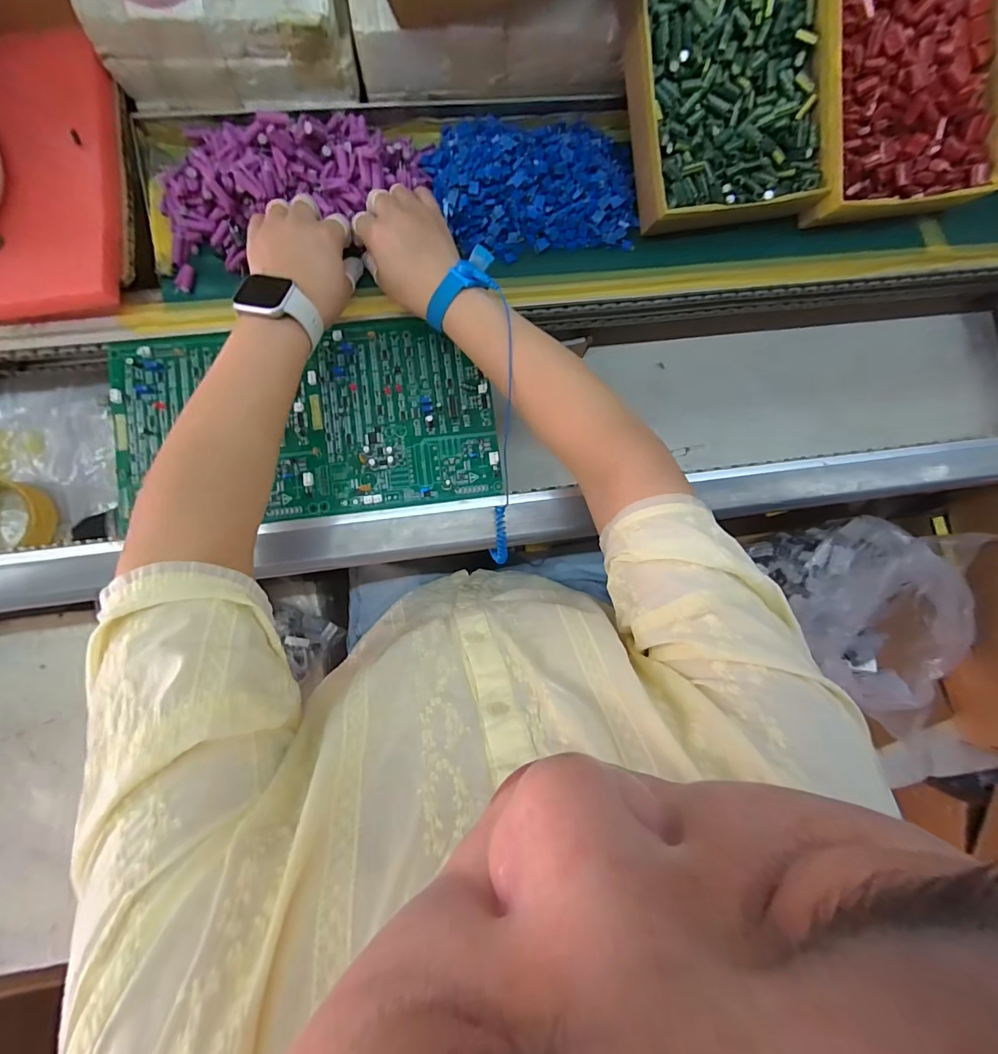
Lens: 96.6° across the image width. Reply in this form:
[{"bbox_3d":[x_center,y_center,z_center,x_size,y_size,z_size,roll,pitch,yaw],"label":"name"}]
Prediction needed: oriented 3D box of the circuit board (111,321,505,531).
[{"bbox_3d":[-0.183,-0.103,0.432,0.355,0.012,0.183,-5,86,-6],"label":"circuit board"}]

